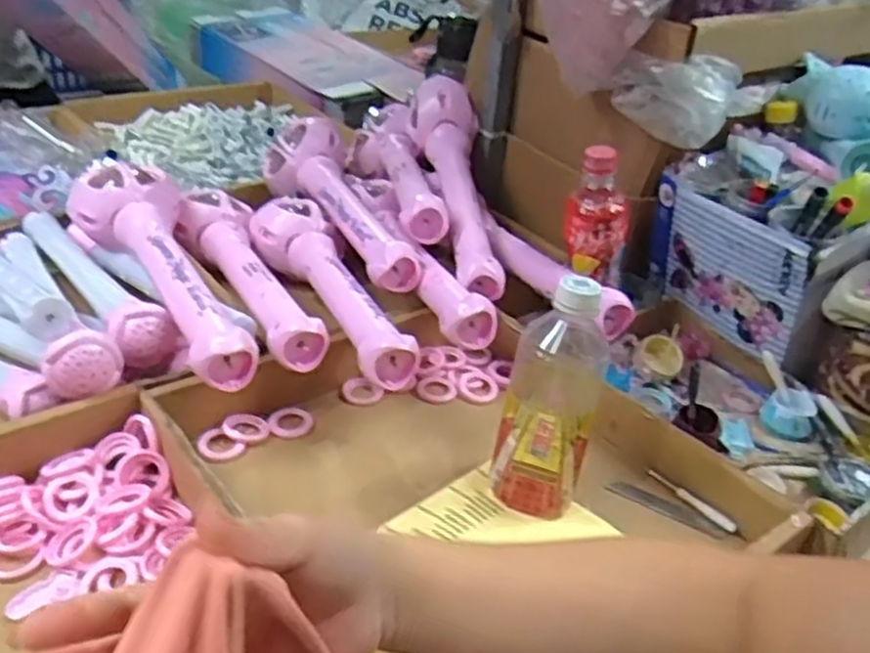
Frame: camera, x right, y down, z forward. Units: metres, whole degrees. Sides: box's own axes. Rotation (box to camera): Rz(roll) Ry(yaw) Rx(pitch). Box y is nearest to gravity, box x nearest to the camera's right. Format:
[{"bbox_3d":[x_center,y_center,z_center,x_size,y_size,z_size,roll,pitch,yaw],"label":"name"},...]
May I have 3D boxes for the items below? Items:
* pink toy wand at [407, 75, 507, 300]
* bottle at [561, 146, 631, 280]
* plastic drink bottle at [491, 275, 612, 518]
[{"bbox_3d":[0.031,-0.156,0.854,0.076,0.065,0.323,-1,51,-13],"label":"pink toy wand"},{"bbox_3d":[0.158,-0.108,0.758,0.050,0.126,0.049,-11,36,-27],"label":"bottle"},{"bbox_3d":[0.090,0.048,0.583,0.068,0.185,0.076,14,32,10],"label":"plastic drink bottle"}]

